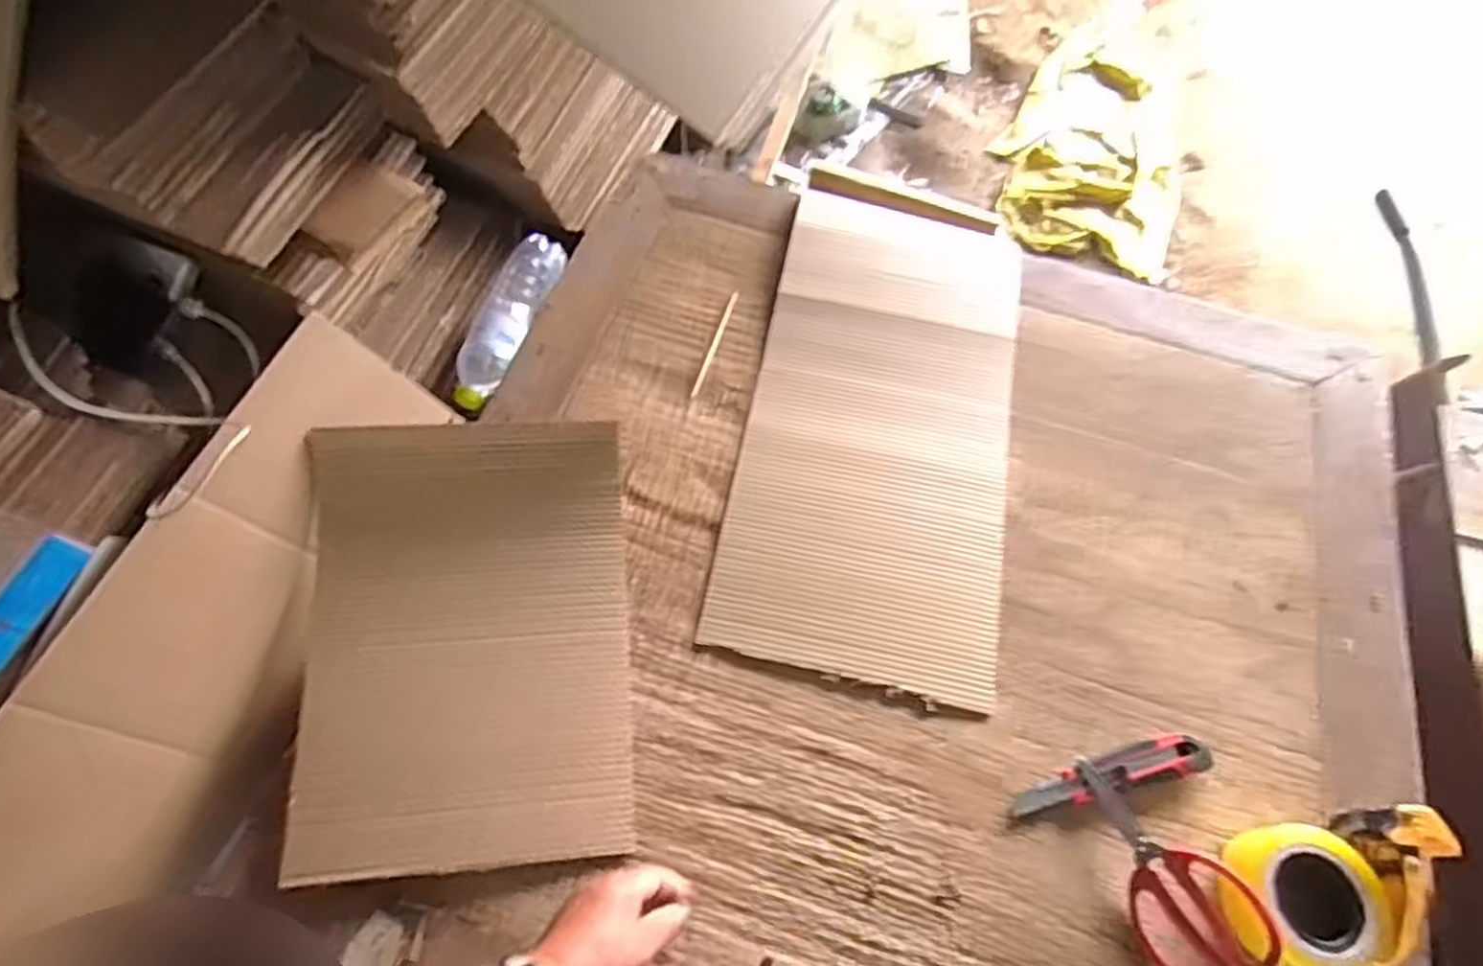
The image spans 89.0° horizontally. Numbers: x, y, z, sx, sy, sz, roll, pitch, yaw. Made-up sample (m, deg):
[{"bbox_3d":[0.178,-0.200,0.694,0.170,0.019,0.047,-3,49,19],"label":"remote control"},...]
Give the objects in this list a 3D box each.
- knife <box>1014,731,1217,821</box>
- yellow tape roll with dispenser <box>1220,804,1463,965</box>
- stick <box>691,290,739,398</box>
[{"bbox_3d":[0.336,0.265,0.687,0.188,0.016,0.035,-11,67,-9],"label":"knife"},{"bbox_3d":[0.504,0.347,0.636,0.182,0.069,0.118,-6,67,-7],"label":"yellow tape roll with dispenser"},{"bbox_3d":[-0.031,-0.166,0.891,0.009,0.009,0.153,18,66,6],"label":"stick"}]

